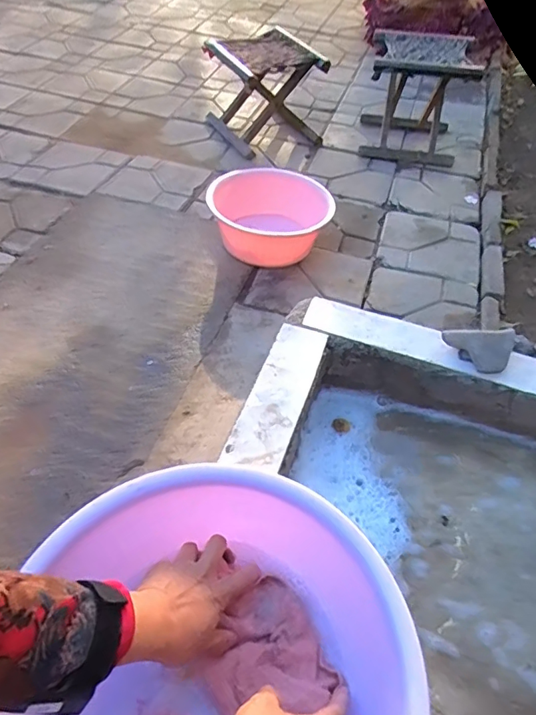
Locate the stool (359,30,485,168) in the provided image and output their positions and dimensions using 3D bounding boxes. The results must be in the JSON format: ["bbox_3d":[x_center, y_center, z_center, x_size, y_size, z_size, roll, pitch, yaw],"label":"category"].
[{"bbox_3d":[0.413,-0.733,1.382,0.273,0.263,0.270,8,52,3],"label":"stool"}]

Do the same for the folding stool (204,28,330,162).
[{"bbox_3d":[0.001,-0.745,1.382,0.283,0.239,0.301,-14,52,-16],"label":"folding stool"}]

